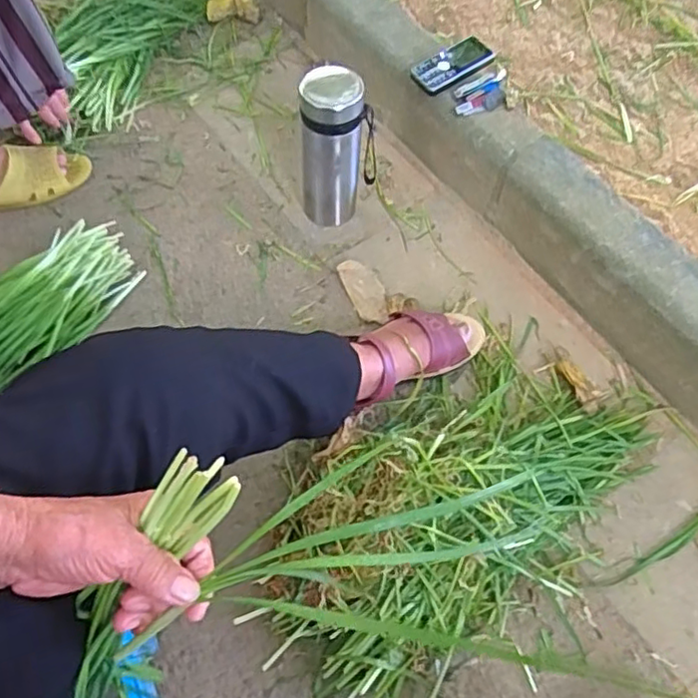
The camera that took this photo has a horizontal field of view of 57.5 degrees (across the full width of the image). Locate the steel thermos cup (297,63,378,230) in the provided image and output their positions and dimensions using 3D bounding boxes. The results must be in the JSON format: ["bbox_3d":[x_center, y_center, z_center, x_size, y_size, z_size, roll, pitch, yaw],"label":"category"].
[{"bbox_3d":[-0.015,-0.287,0.936,0.101,0.230,0.093,1,62,-2],"label":"steel thermos cup"}]

